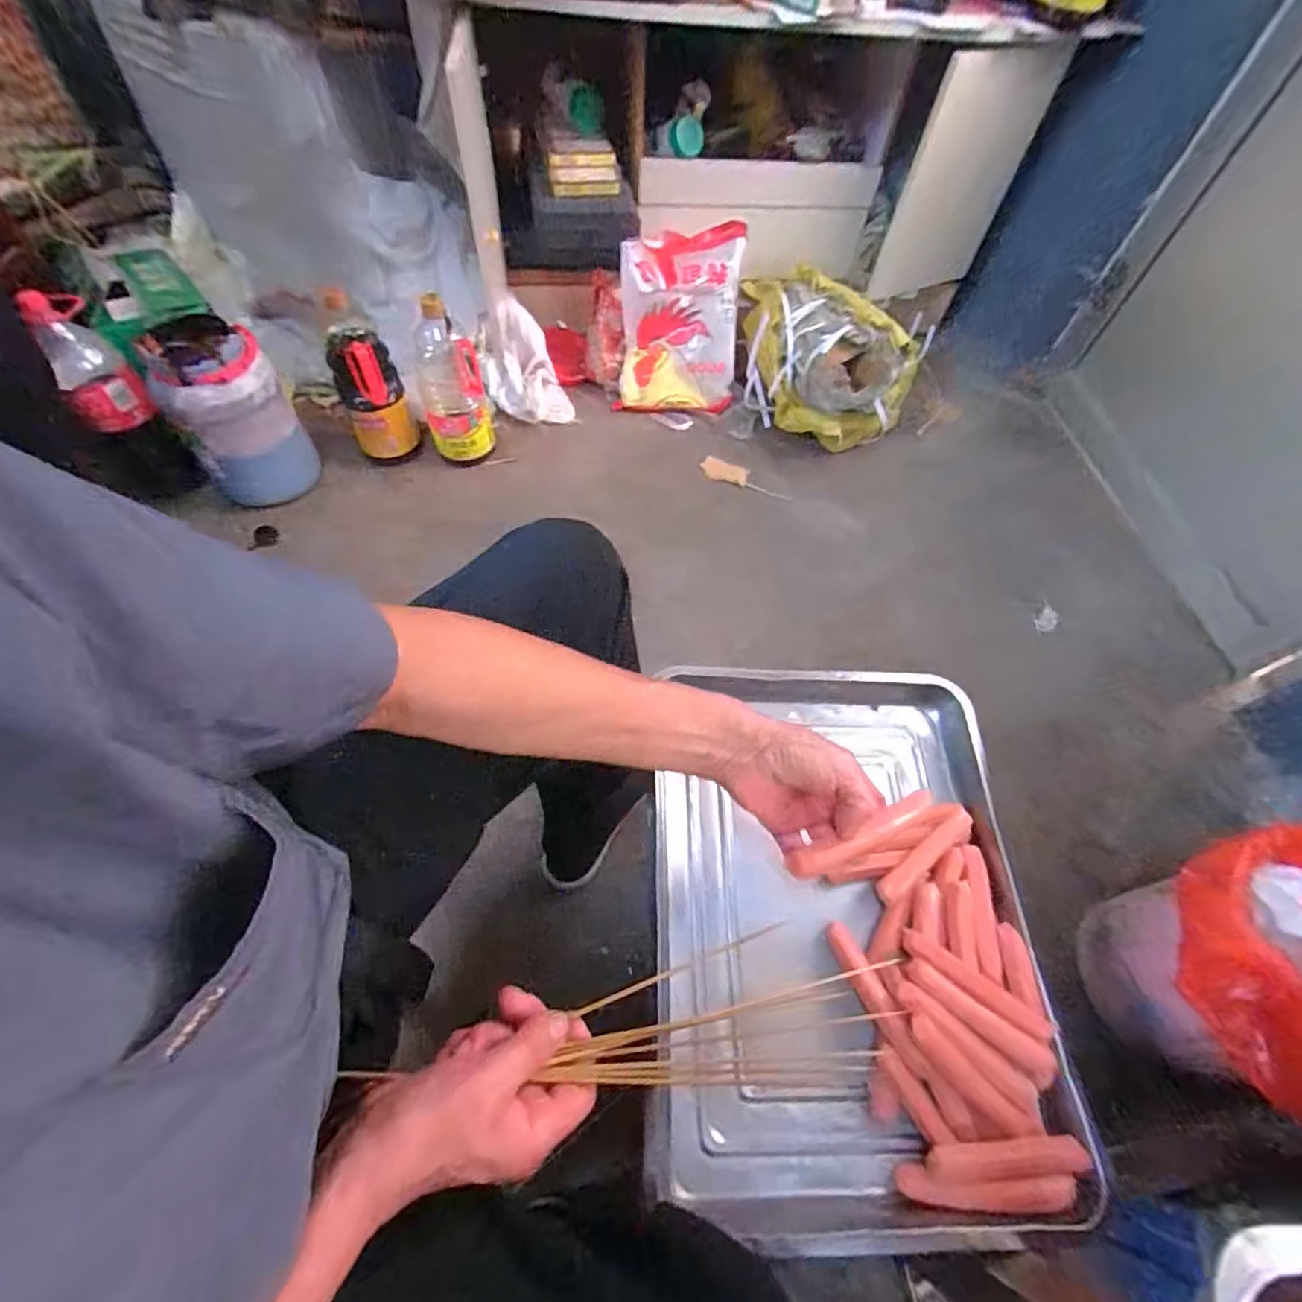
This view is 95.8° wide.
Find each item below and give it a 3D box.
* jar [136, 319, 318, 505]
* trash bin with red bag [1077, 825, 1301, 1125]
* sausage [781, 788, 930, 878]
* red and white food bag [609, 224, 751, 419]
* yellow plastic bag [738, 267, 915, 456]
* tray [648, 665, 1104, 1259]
[{"bbox_3d":[-0.666,-0.384,0.950,0.156,0.236,0.184,-25,64,-19],"label":"jar"},{"bbox_3d":[0.614,0.327,0.600,0.230,0.227,0.223,-14,61,-13],"label":"trash bin with red bag"},{"bbox_3d":[0.148,0.129,0.409,0.112,0.016,0.019,-27,64,-6],"label":"sausage"},{"bbox_3d":[0.054,-0.637,1.155,0.224,0.311,0.049,5,35,3],"label":"red and white food bag"},{"bbox_3d":[0.323,-0.571,1.167,0.374,0.193,0.273,26,60,11],"label":"yellow plastic bag"},{"bbox_3d":[0.165,0.217,0.512,0.311,0.074,0.427,3,58,-3],"label":"tray"}]

